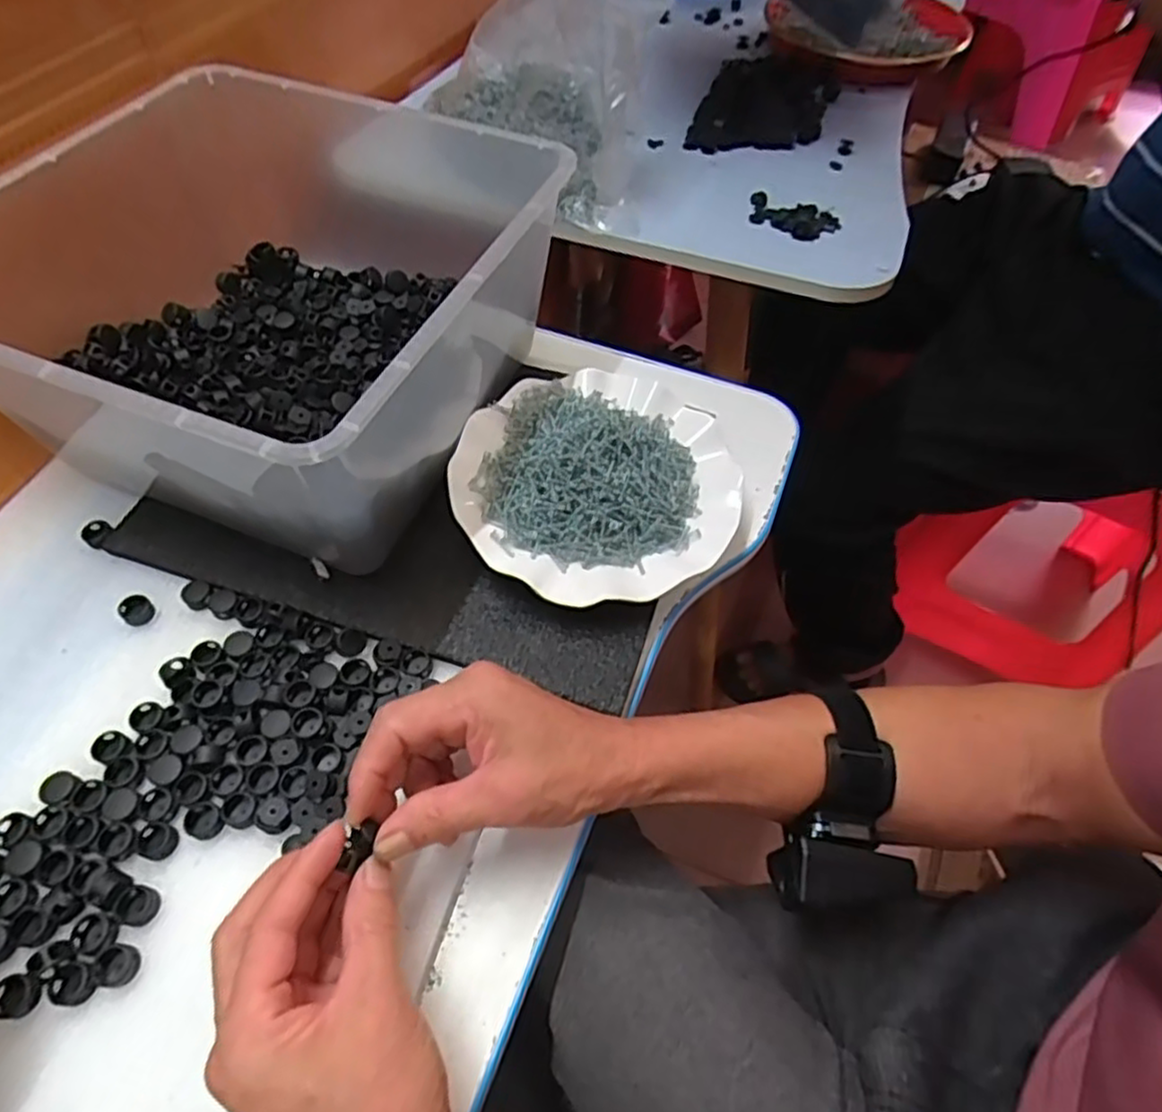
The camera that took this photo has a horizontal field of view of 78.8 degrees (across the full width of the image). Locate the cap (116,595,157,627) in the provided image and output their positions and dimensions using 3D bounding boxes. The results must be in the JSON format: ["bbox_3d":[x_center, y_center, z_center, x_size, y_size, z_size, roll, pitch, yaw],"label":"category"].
[{"bbox_3d":[-0.264,0.031,0.420,0.017,0.011,0.017,0,59,-1],"label":"cap"}]

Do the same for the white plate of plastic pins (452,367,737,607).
[{"bbox_3d":[0.010,-0.052,0.450,0.176,0.034,0.178,0,59,-1],"label":"white plate of plastic pins"}]

